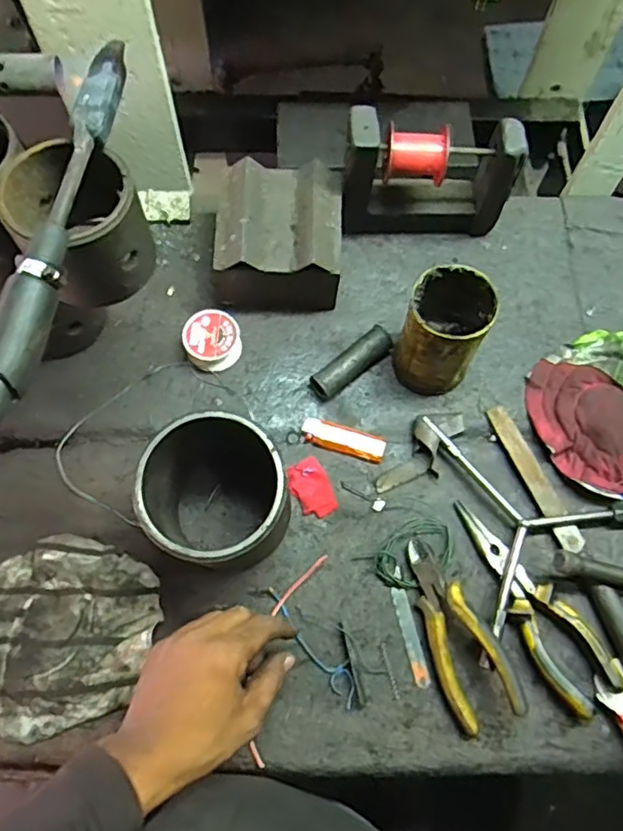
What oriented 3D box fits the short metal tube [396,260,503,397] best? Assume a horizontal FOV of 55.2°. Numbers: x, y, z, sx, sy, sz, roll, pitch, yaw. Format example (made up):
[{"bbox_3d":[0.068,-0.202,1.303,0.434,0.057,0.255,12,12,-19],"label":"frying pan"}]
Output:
[{"bbox_3d":[0.122,-0.075,0.555,0.075,0.114,0.078,24,71,8],"label":"short metal tube"}]

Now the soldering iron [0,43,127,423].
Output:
[{"bbox_3d":[-0.158,-0.125,0.372,0.027,0.024,0.269,8,69,2],"label":"soldering iron"}]

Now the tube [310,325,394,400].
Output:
[{"bbox_3d":[0.042,-0.054,0.592,0.093,0.027,0.026,-38,75,-14],"label":"tube"}]

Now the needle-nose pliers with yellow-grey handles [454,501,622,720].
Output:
[{"bbox_3d":[0.191,0.155,0.517,0.062,0.026,0.189,-27,72,-11],"label":"needle-nose pliers with yellow-grey handles"}]

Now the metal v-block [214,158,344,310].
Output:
[{"bbox_3d":[-0.032,-0.170,0.598,0.122,0.094,0.126,5,69,1],"label":"metal v-block"}]

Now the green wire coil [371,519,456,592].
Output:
[{"bbox_3d":[0.094,0.124,0.537,0.076,0.011,0.055,-28,72,-11],"label":"green wire coil"}]

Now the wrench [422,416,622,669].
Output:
[{"bbox_3d":[0.183,0.064,0.539,0.200,0.039,0.198,-32,73,-12],"label":"wrench"}]

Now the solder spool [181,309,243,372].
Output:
[{"bbox_3d":[-0.098,-0.074,0.591,0.053,0.031,0.054,0,69,-1],"label":"solder spool"}]

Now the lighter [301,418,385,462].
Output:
[{"bbox_3d":[0.031,0.022,0.570,0.079,0.008,0.027,17,70,5],"label":"lighter"}]

